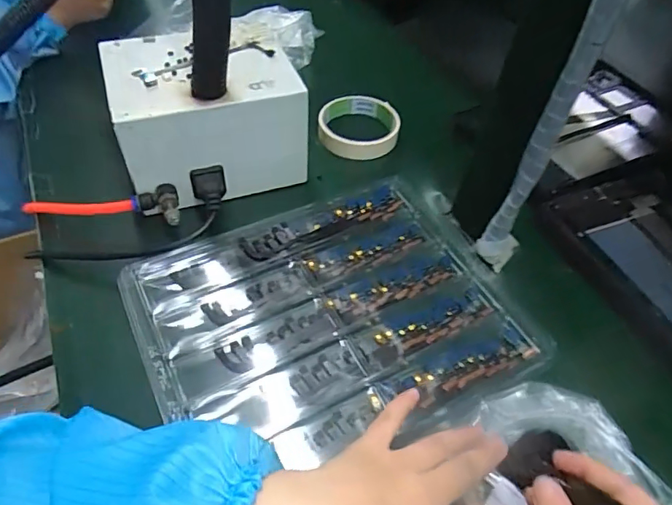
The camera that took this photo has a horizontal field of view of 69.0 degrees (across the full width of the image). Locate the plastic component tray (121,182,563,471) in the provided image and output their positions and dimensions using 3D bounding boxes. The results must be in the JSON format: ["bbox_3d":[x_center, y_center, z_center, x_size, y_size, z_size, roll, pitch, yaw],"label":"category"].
[{"bbox_3d":[-0.002,0.045,0.381,0.273,0.017,0.218,-20,56,-21],"label":"plastic component tray"}]

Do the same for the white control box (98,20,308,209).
[{"bbox_3d":[-0.124,-0.131,0.457,0.159,0.104,0.129,-17,54,-18],"label":"white control box"}]

